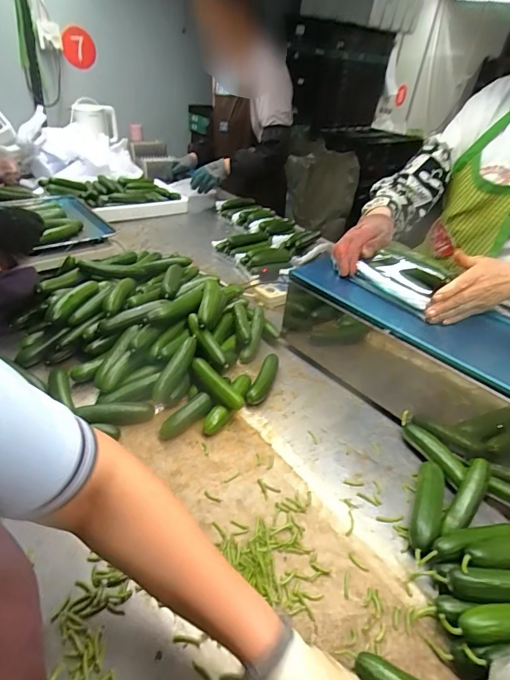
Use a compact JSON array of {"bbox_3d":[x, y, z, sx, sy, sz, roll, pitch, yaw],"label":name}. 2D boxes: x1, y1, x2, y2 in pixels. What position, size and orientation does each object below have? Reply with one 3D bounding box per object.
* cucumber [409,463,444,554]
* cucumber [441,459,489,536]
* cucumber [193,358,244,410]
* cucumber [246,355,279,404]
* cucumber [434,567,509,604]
[{"bbox_3d":[0.237,0.228,0.519,0.028,0.043,0.137,20,39,18],"label":"cucumber"},{"bbox_3d":[0.287,0.212,0.504,0.030,0.025,0.124,31,59,30],"label":"cucumber"},{"bbox_3d":[-0.066,0.072,0.622,0.027,0.025,0.120,-26,47,-35],"label":"cucumber"},{"bbox_3d":[0.018,0.075,0.692,0.030,0.030,0.133,14,37,12],"label":"cucumber"},{"bbox_3d":[0.276,0.268,0.405,0.137,0.028,0.031,6,36,0],"label":"cucumber"}]

